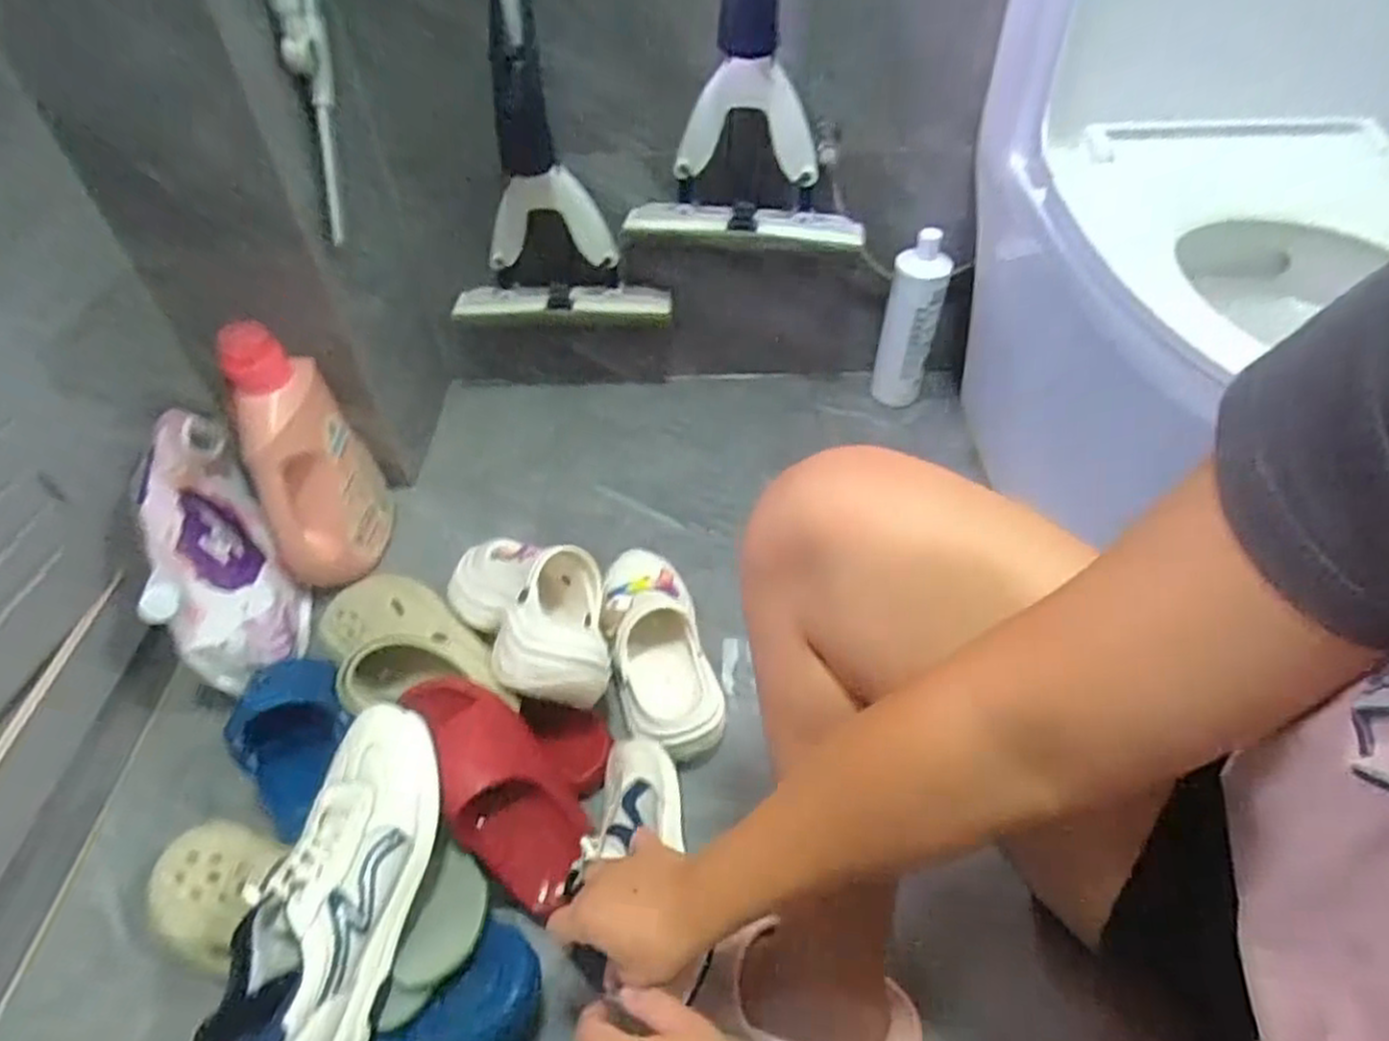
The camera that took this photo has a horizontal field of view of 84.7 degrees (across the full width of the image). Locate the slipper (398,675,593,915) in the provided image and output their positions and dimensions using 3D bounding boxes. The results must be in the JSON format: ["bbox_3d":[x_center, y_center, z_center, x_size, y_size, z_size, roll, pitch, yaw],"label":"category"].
[{"bbox_3d":[-0.174,0.231,0.677,0.097,0.058,0.211,-30,81,-22],"label":"slipper"}]

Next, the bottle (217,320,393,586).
[{"bbox_3d":[-0.447,-0.074,0.879,0.098,0.289,0.157,-10,48,-8],"label":"bottle"}]

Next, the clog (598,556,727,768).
[{"bbox_3d":[-0.041,0.133,0.816,0.101,0.098,0.241,-13,49,-11],"label":"clog"}]

